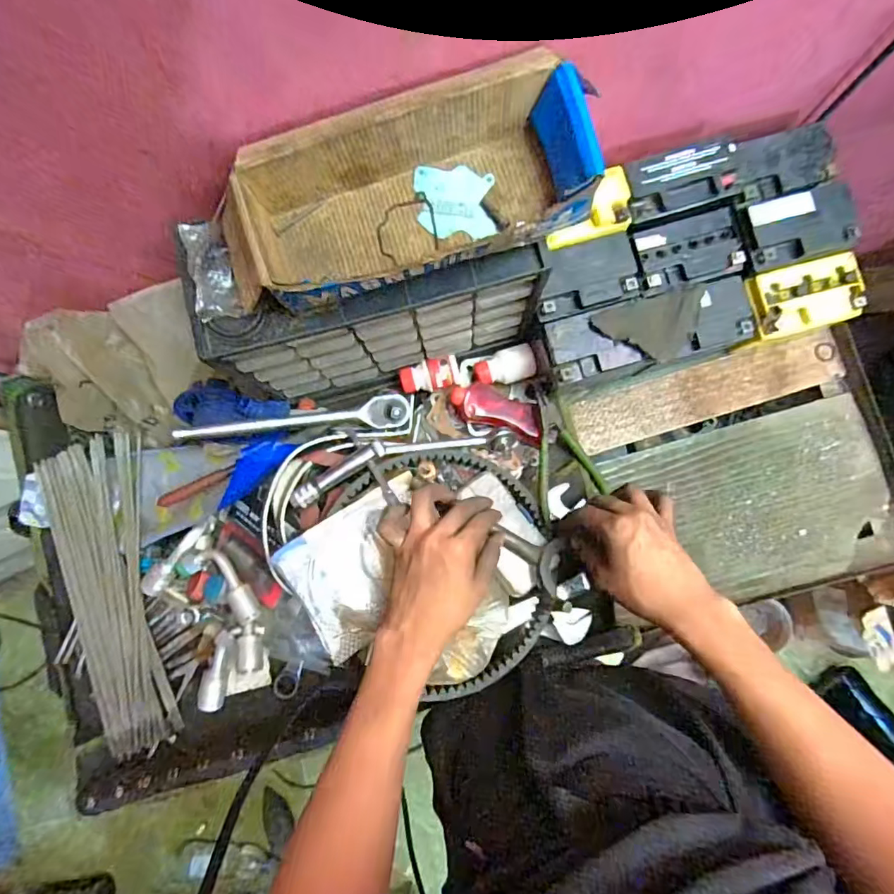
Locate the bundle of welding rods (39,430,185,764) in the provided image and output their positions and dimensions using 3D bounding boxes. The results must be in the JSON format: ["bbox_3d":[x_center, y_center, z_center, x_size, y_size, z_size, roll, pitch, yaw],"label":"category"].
[{"bbox_3d":[-0.381,0.168,0.568,0.113,0.017,0.349,-16,85,1],"label":"bundle of welding rods"}]

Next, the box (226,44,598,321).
[{"bbox_3d":[-0.034,-0.189,0.382,0.285,0.066,0.122,-20,84,1],"label":"box"}]

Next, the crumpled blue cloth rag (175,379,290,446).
[{"bbox_3d":[-0.241,-0.039,0.549,0.116,0.056,0.063,18,86,4],"label":"crumpled blue cloth rag"}]

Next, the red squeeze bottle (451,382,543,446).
[{"bbox_3d":[0.061,-0.043,0.579,0.112,0.032,0.046,21,86,-8],"label":"red squeeze bottle"}]

